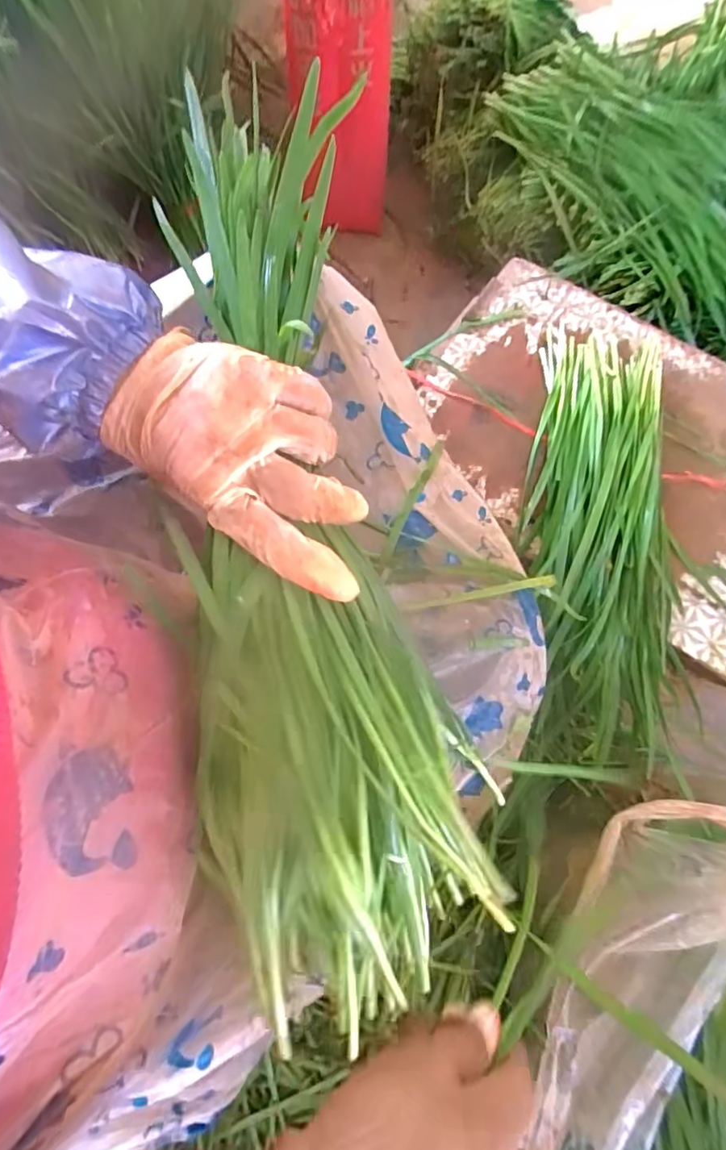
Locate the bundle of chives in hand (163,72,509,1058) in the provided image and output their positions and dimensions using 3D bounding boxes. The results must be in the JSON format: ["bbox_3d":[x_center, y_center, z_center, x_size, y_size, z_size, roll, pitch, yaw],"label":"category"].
[{"bbox_3d":[-0.032,-0.008,0.279,0.134,0.045,0.440,-7,89,-3],"label":"bundle of chives in hand"}]

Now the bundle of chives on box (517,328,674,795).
[{"bbox_3d":[0.231,-0.043,0.558,0.139,0.050,0.433,8,74,1],"label":"bundle of chives on box"}]

